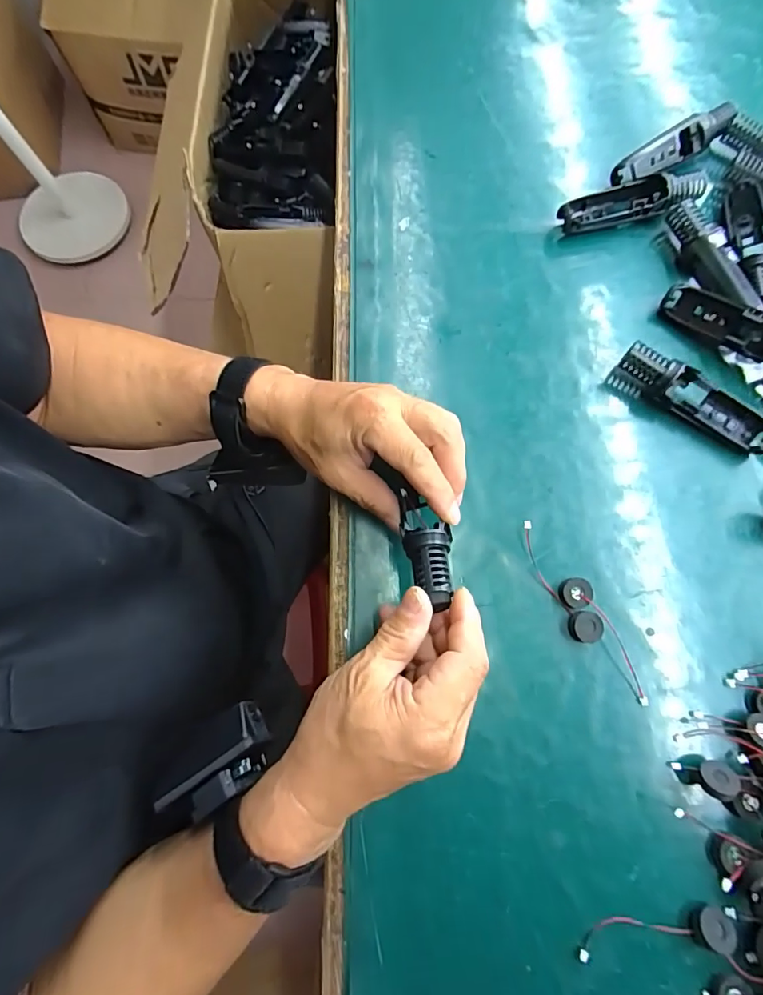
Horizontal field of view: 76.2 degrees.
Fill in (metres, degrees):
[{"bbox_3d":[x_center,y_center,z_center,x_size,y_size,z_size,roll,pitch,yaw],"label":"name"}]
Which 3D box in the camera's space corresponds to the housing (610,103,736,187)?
[{"bbox_3d":[0.262,-0.312,0.434,0.125,0.026,0.026,-33,77,-9],"label":"housing"}]

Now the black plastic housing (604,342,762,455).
[{"bbox_3d":[0.238,-0.075,0.367,0.122,0.032,0.026,33,77,8],"label":"black plastic housing"}]

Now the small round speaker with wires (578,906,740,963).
[{"bbox_3d":[0.160,0.256,0.280,0.090,0.014,0.022,-6,75,-2],"label":"small round speaker with wires"}]

